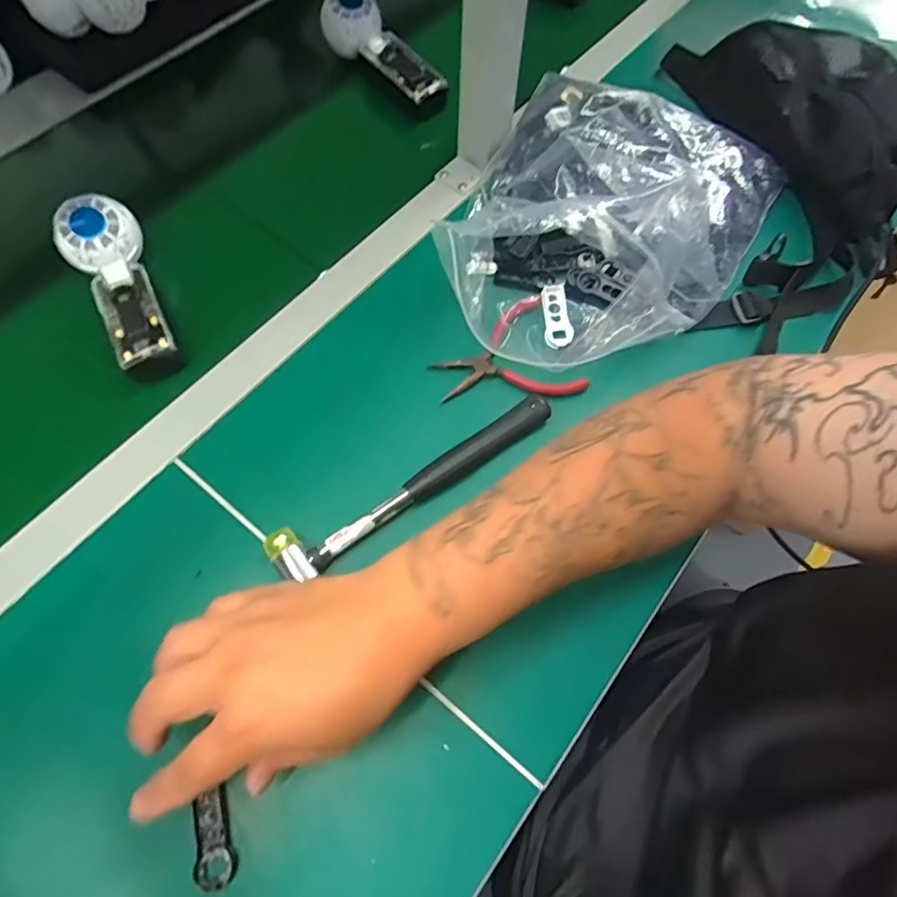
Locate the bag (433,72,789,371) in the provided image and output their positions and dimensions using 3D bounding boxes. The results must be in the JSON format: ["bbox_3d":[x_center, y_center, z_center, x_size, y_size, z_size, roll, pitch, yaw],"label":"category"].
[{"bbox_3d":[0.138,-0.219,0.482,0.245,0.073,0.319,31,64,15],"label":"bag"}]

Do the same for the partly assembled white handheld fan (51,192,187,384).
[{"bbox_3d":[-0.270,-0.133,0.453,0.063,0.070,0.154,-25,64,-15],"label":"partly assembled white handheld fan"}]

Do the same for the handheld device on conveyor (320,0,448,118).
[{"bbox_3d":[-0.065,-0.422,0.595,0.050,0.044,0.174,-39,81,-21],"label":"handheld device on conveyor"}]

